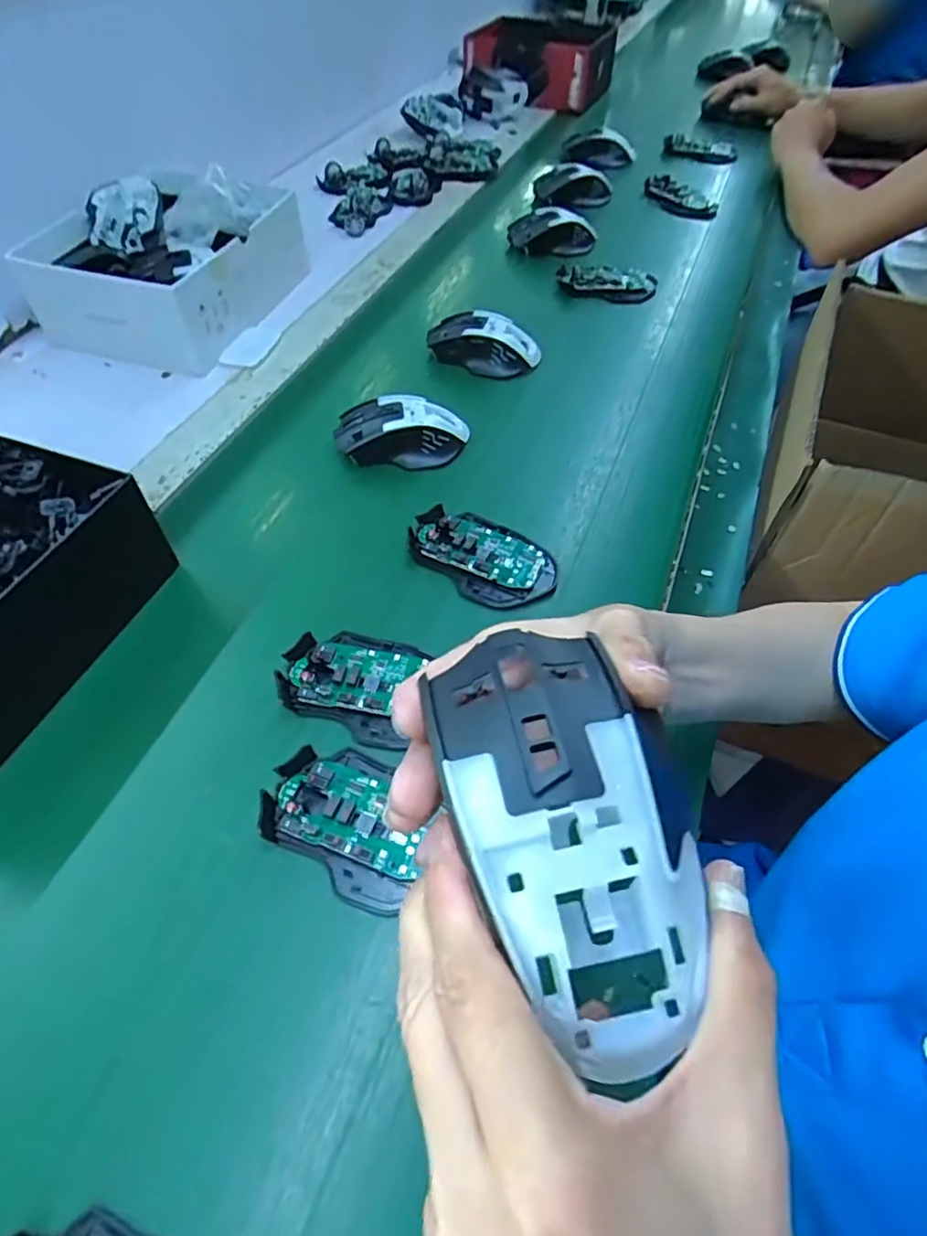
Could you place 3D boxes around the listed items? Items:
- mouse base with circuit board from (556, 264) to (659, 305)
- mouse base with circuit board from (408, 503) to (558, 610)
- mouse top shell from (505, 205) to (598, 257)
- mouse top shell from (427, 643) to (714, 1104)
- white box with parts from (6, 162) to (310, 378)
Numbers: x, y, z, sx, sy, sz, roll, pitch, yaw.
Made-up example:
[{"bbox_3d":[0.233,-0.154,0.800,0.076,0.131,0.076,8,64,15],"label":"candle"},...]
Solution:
[{"bbox_3d":[0.168,-0.396,0.739,0.115,0.019,0.056,15,52,5],"label":"mouse base with circuit board"},{"bbox_3d":[0.014,-0.049,0.477,0.116,0.020,0.064,30,58,20],"label":"mouse base with circuit board"},{"bbox_3d":[0.116,-0.499,0.804,0.113,0.035,0.084,23,53,11],"label":"mouse top shell"},{"bbox_3d":[0.026,0.052,0.166,0.056,0.032,0.112,-12,54,-10],"label":"mouse top shell"},{"bbox_3d":[-0.311,-0.389,0.684,0.214,0.095,0.240,16,55,10],"label":"white box with parts"}]

